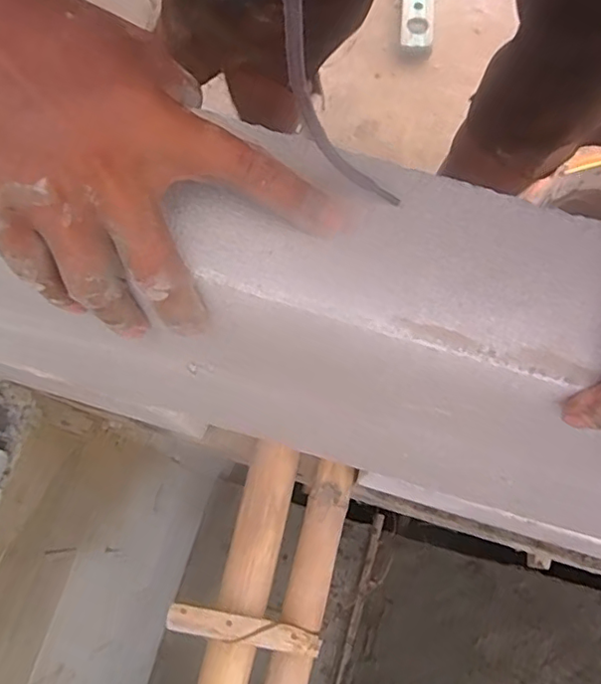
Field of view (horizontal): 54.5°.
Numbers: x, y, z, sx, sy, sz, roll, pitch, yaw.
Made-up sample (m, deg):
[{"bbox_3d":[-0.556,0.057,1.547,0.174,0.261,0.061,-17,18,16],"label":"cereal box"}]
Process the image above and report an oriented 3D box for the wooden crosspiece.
[{"bbox_3d":[-0.079,0.394,0.800,0.210,0.023,0.037,8,72,5],"label":"wooden crosspiece"}]

